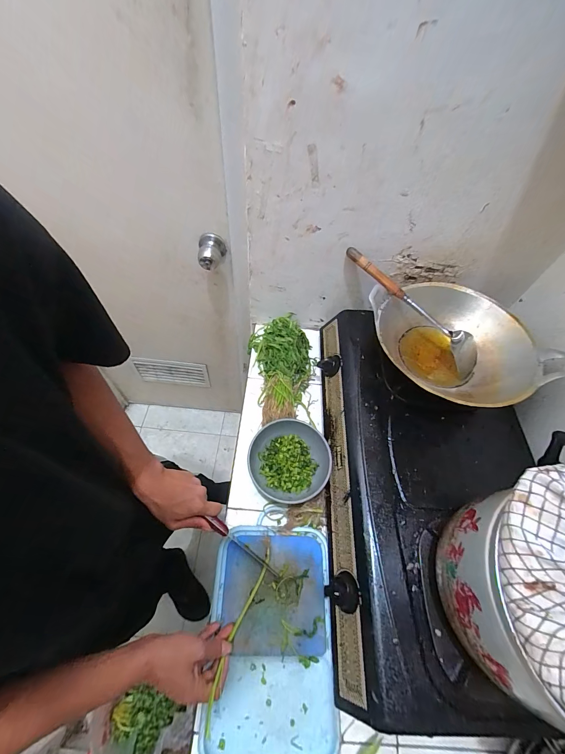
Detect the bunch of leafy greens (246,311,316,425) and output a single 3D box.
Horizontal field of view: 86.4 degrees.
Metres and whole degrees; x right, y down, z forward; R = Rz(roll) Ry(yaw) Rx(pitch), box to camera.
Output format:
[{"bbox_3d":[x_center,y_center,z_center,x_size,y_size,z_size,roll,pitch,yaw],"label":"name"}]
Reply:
[{"bbox_3d":[-0.002,-0.017,0.703,0.143,0.092,0.254,1,59,-4],"label":"bunch of leafy greens"}]

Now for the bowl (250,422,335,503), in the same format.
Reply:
[{"bbox_3d":[0.014,0.167,0.600,0.157,0.061,0.141,10,59,1],"label":"bowl"}]

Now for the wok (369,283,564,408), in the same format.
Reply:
[{"bbox_3d":[0.322,-0.057,0.593,0.282,0.120,0.282,2,59,-4],"label":"wok"}]

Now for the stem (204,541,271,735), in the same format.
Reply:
[{"bbox_3d":[-0.063,0.381,0.470,0.018,0.023,0.242,21,48,8],"label":"stem"}]

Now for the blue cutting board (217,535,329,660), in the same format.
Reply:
[{"bbox_3d":[-0.014,0.361,0.504,0.165,0.014,0.160,1,58,-1],"label":"blue cutting board"}]

